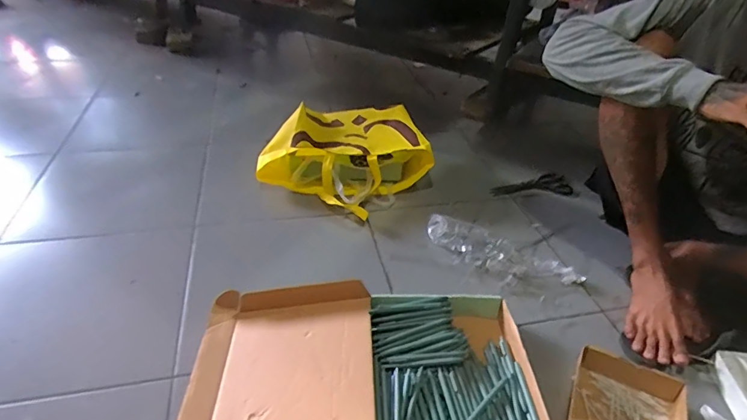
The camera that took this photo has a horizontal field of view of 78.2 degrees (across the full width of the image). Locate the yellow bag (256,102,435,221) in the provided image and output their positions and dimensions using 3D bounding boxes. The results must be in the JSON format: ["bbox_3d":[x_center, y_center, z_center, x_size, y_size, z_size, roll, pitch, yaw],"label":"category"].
[{"bbox_3d":[-0.063,-0.154,1.280,0.435,0.135,0.408,20,39,21],"label":"yellow bag"}]

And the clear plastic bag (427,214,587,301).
[{"bbox_3d":[0.278,0.100,1.024,0.345,0.041,0.121,25,41,27],"label":"clear plastic bag"}]

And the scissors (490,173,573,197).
[{"bbox_3d":[0.439,-0.069,1.295,0.226,0.012,0.109,-2,36,-8],"label":"scissors"}]

